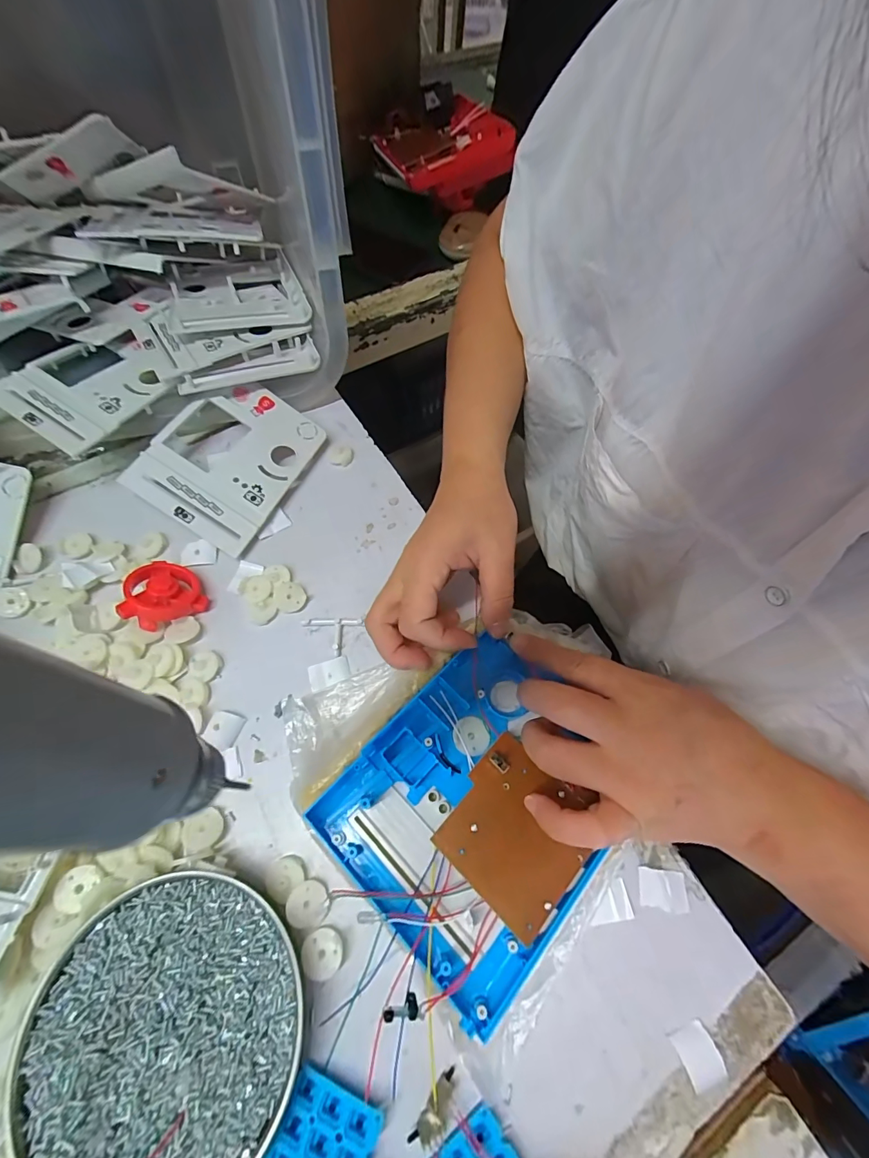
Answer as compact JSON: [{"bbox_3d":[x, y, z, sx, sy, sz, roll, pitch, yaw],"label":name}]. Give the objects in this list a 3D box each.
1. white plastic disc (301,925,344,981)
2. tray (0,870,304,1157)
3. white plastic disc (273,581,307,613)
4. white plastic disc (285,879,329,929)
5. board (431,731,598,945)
[{"bbox_3d":[-0.064,0.213,0.245,0.023,0.004,0.023,1,65,-2],"label":"white plastic disc"},{"bbox_3d":[-0.139,0.234,0.223,0.132,0.015,0.132,-18,67,-11],"label":"tray"},{"bbox_3d":[-0.113,0.014,0.337,0.024,0.005,0.023,1,65,-2],"label":"white plastic disc"},{"bbox_3d":[-0.075,0.191,0.253,0.023,0.005,0.022,1,65,-2],"label":"white plastic disc"},{"bbox_3d":[0.046,0.138,0.239,0.072,0.006,0.073,40,70,15],"label":"board"}]

